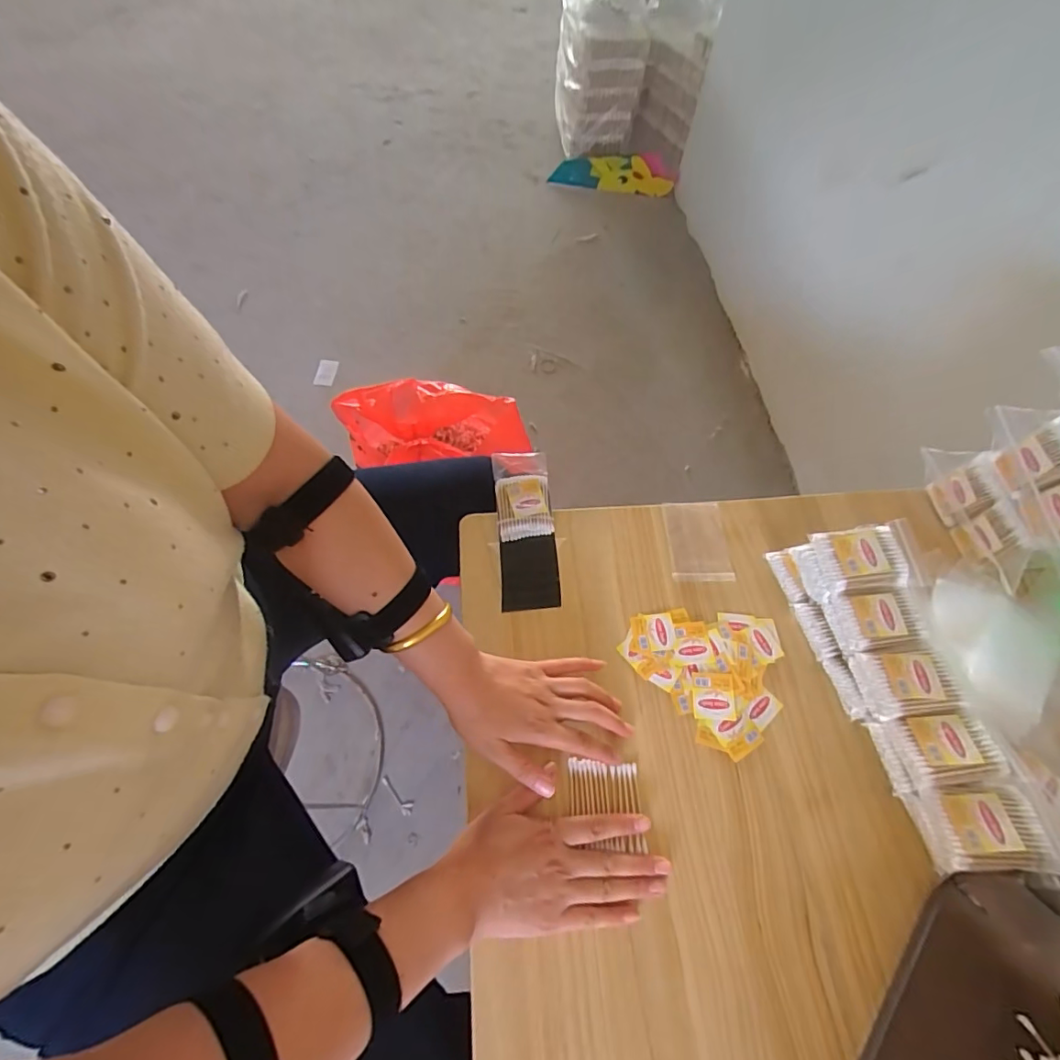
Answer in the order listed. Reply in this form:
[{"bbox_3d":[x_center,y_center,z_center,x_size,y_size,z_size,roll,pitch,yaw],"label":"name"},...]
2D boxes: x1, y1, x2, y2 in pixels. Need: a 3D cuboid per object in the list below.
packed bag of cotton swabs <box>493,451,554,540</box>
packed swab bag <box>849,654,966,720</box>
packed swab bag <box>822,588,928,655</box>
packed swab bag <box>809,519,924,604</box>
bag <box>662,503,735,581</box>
[{"bbox_3d":[-0.008,-0.041,0.597,0.063,0.024,0.110,-4,62,-5],"label":"packed bag of cotton swabs"},{"bbox_3d":[0.334,0.136,0.456,0.069,0.032,0.055,-3,62,-5],"label":"packed swab bag"},{"bbox_3d":[0.327,0.086,0.485,0.072,0.029,0.055,-7,62,-6],"label":"packed swab bag"},{"bbox_3d":[0.325,0.028,0.495,0.092,0.030,0.063,-4,62,-5],"label":"packed swab bag"},{"bbox_3d":[0.191,0.012,0.584,0.066,0.010,0.098,1,61,-2],"label":"bag"}]

